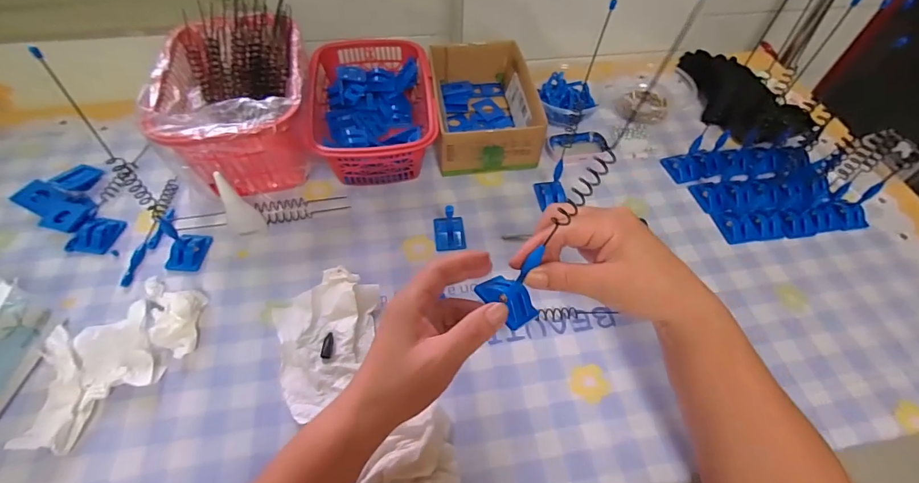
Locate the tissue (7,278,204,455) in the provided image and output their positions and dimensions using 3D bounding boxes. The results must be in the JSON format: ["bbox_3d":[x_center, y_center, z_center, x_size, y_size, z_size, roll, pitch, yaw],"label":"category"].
[{"bbox_3d":[-0.312,0.099,0.382,0.093,0.029,0.157,36,62,20],"label":"tissue"}]

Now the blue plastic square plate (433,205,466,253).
[{"bbox_3d":[-0.010,-0.020,0.468,0.034,0.044,0.042,-4,56,-4],"label":"blue plastic square plate"}]

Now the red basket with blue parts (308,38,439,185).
[{"bbox_3d":[-0.106,-0.169,0.543,0.143,0.072,0.206,-8,57,-7],"label":"red basket with blue parts"}]

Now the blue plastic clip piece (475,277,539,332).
[{"bbox_3d":[0.037,0.043,0.319,0.030,0.017,0.044,-34,63,-22],"label":"blue plastic clip piece"}]

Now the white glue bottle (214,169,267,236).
[{"bbox_3d":[-0.229,-0.036,0.433,0.035,0.079,0.028,-35,64,-22],"label":"white glue bottle"}]

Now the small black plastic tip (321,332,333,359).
[{"bbox_3d":[-0.125,0.098,0.400,0.009,0.007,0.024,1,56,0],"label":"small black plastic tip"}]

